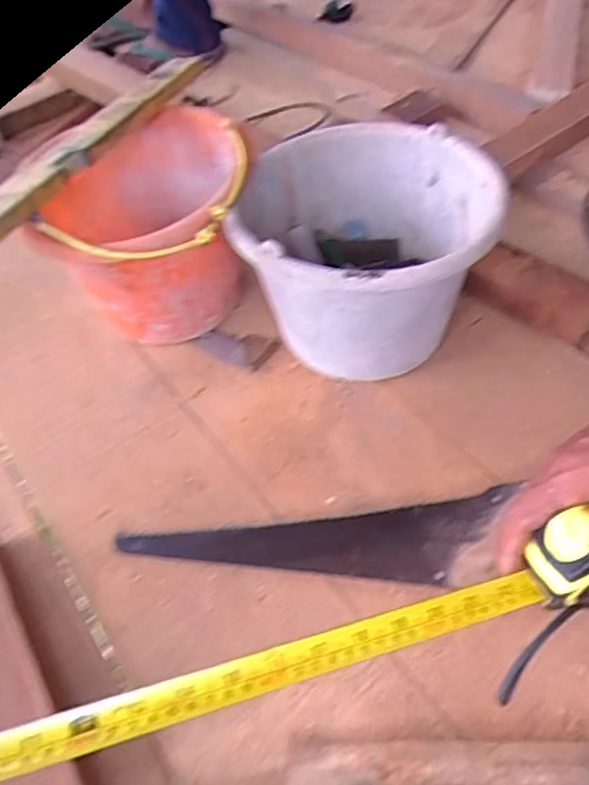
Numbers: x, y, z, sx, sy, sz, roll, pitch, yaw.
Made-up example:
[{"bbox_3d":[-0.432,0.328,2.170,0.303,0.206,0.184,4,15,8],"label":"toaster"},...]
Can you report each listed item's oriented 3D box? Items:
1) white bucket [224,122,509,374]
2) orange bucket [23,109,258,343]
[{"bbox_3d":[0.077,-0.144,0.680,0.256,0.207,0.256,-3,49,4],"label":"white bucket"},{"bbox_3d":[-0.154,-0.169,0.701,0.213,0.205,0.239,-12,51,-5],"label":"orange bucket"}]

